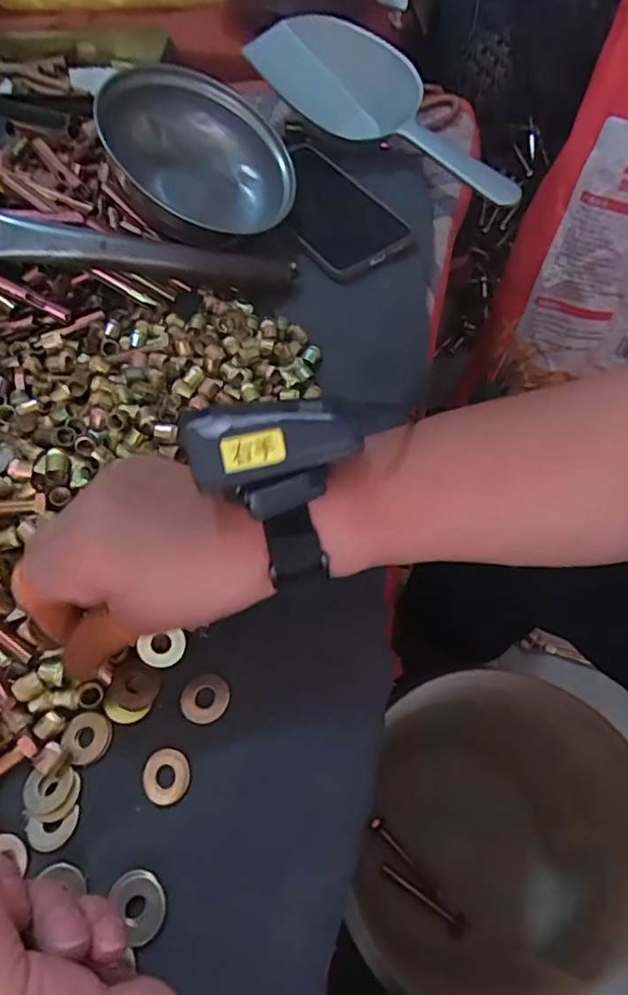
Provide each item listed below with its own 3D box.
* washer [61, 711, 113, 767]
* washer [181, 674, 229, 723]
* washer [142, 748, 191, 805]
[{"bbox_3d":[-0.112,0.118,0.297,0.022,0.004,0.025,-37,65,-20],"label":"washer"},{"bbox_3d":[-0.055,0.101,0.302,0.024,0.004,0.024,0,58,0],"label":"washer"},{"bbox_3d":[-0.070,0.132,0.285,0.024,0.004,0.023,15,59,10],"label":"washer"}]

